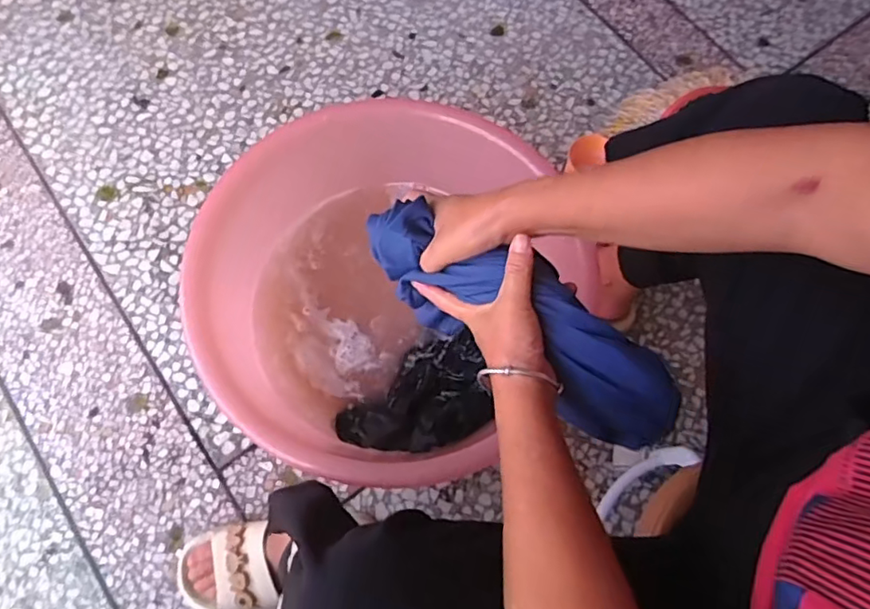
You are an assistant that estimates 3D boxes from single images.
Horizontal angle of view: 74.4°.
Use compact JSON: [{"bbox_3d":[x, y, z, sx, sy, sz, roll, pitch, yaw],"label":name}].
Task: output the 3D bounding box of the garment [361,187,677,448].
[{"bbox_3d":[0.076,0.015,0.520,0.311,0.134,0.082,33,73,11],"label":"garment"}]

